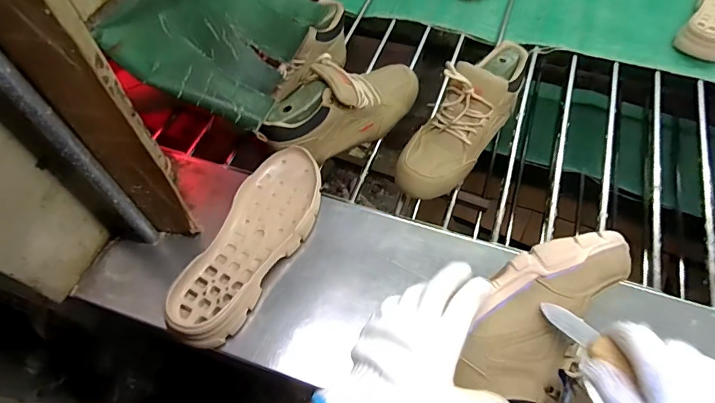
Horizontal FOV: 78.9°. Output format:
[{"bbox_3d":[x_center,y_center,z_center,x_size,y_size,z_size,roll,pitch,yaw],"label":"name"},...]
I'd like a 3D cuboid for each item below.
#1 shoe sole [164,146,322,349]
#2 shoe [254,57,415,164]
[{"bbox_3d":[-0.130,0.048,0.548,0.102,0.040,0.271,20,60,15],"label":"shoe sole"},{"bbox_3d":[-0.022,-0.142,0.648,0.256,0.114,0.079,-22,59,-29],"label":"shoe"}]

